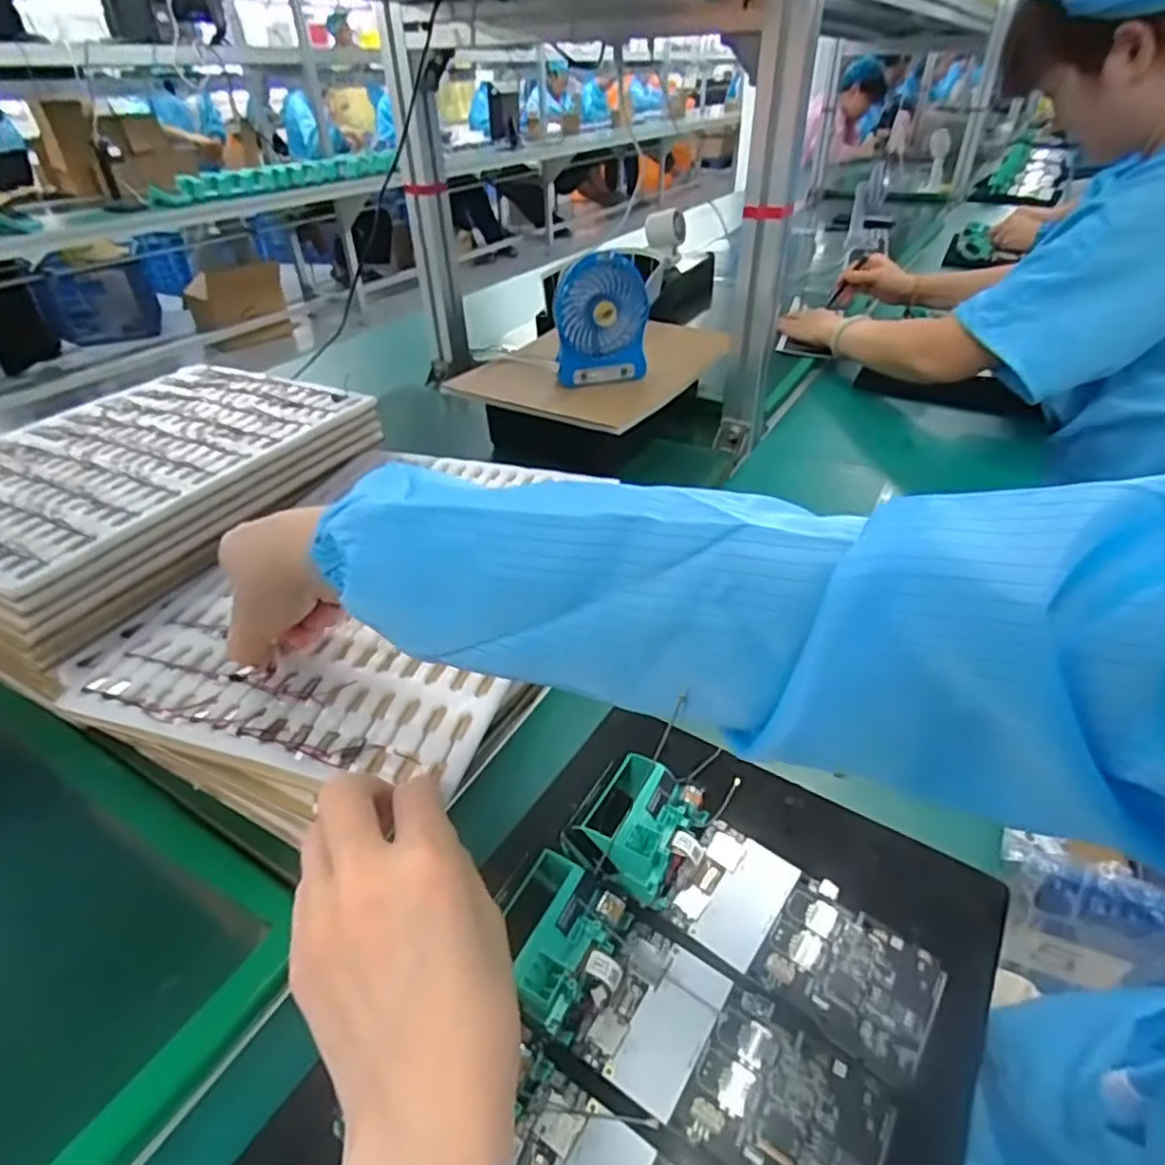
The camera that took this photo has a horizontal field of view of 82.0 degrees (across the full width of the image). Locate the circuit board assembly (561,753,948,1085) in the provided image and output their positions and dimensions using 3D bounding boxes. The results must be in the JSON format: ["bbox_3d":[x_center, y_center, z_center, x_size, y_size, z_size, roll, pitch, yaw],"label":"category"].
[{"bbox_3d":[0.085,0.157,0.347,0.187,0.040,0.072,24,43,27],"label":"circuit board assembly"}]

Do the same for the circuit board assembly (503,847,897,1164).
[{"bbox_3d":[0.040,0.193,0.301,0.186,0.033,0.067,23,43,27],"label":"circuit board assembly"}]

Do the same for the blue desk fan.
[{"bbox_3d":[0.021,-0.292,0.752,0.104,0.126,0.052,-13,39,-17],"label":"blue desk fan"}]

